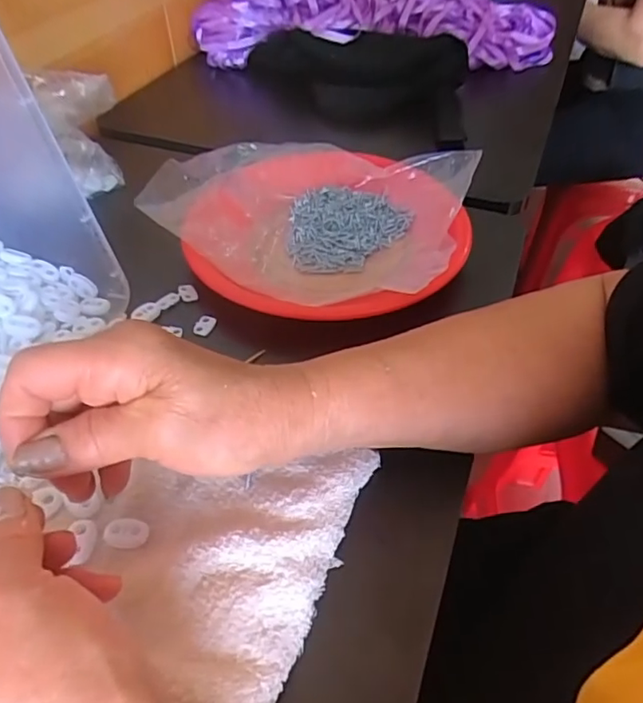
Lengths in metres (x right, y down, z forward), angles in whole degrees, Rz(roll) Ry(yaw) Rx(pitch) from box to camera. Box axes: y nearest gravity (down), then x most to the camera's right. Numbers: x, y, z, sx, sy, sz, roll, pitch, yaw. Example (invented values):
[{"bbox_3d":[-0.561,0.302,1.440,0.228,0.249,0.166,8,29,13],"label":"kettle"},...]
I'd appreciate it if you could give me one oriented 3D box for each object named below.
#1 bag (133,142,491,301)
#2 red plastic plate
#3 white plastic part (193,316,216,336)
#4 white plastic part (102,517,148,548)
[{"bbox_3d":[-0.002,-0.122,0.476,0.227,0.056,0.206,17,49,18],"label":"bag"},{"bbox_3d":[0.010,-0.101,0.466,0.210,0.041,0.216,-1,46,1],"label":"red plastic plate"},{"bbox_3d":[-0.086,-0.019,0.418,0.013,0.006,0.017,13,48,14],"label":"white plastic part"},{"bbox_3d":[-0.099,0.092,0.287,0.022,0.004,0.015,9,47,10],"label":"white plastic part"}]

